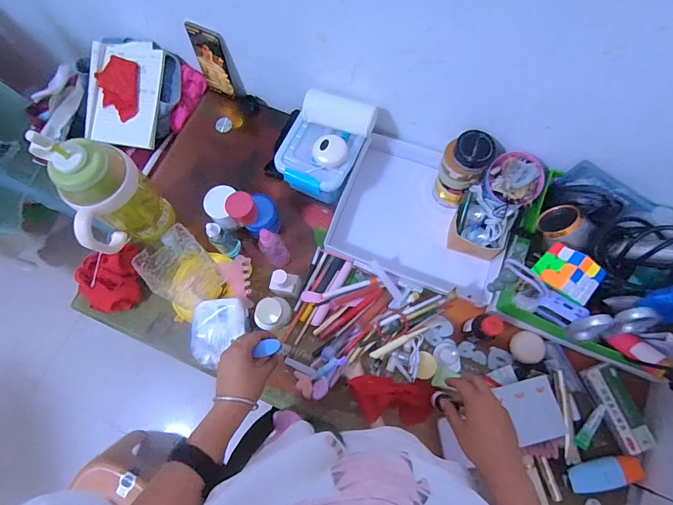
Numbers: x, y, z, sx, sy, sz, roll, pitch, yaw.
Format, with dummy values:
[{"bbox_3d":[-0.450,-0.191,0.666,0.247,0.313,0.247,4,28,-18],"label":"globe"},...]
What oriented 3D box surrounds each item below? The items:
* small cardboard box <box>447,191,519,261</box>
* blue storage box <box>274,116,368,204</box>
[{"bbox_3d":[0.252,-0.044,0.666,0.095,0.085,0.084,22,76,8],"label":"small cardboard box"},{"bbox_3d":[-0.035,-0.166,0.682,0.134,0.059,0.125,23,76,8],"label":"blue storage box"}]

